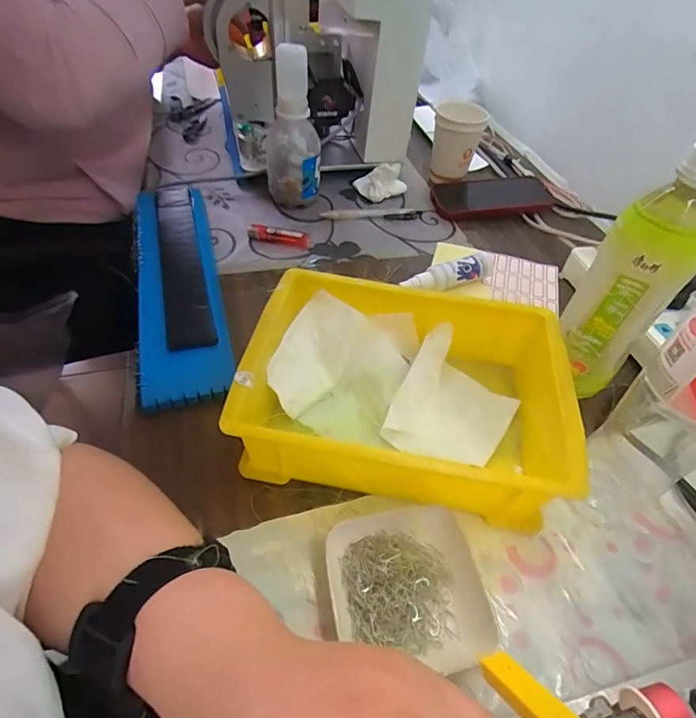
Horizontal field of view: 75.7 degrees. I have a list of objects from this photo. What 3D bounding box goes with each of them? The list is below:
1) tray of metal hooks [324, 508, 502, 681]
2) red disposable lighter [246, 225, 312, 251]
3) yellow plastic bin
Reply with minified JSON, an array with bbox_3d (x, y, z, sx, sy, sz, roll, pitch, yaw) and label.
[{"bbox_3d":[0.037,0.148,0.290,0.094,0.025,0.092,-6,50,-11],"label":"tray of metal hooks"},{"bbox_3d":[-0.086,-0.152,0.560,0.080,0.015,0.021,13,49,6],"label":"red disposable lighter"},{"bbox_3d":[0.042,0.023,0.364,0.239,0.071,0.172,9,49,3],"label":"yellow plastic bin"}]

